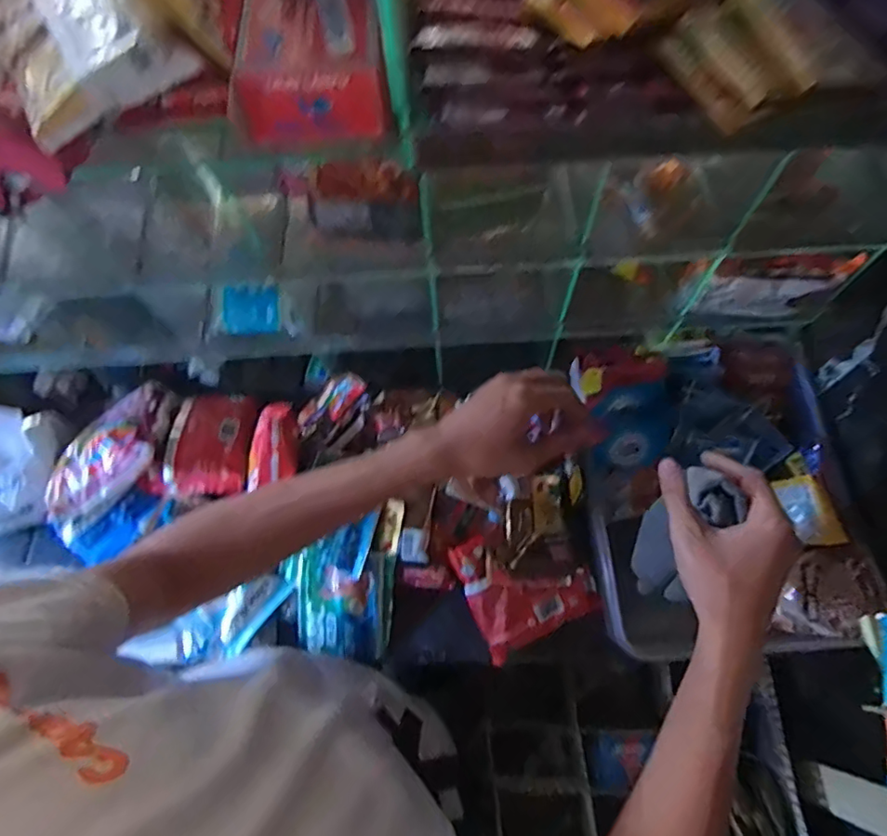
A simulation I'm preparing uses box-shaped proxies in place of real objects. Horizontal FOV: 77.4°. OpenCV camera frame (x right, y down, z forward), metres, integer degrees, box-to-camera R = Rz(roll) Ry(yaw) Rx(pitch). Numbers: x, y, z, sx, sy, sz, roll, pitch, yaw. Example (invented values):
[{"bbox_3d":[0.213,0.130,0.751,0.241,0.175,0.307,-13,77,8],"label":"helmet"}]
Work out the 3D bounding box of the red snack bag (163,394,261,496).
[{"bbox_3d":[-0.264,0.027,0.635,0.083,0.045,0.121,-2,70,1],"label":"red snack bag"}]

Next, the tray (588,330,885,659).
[{"bbox_3d":[0.281,0.089,0.590,0.255,0.102,0.296,-7,70,0],"label":"tray"}]

